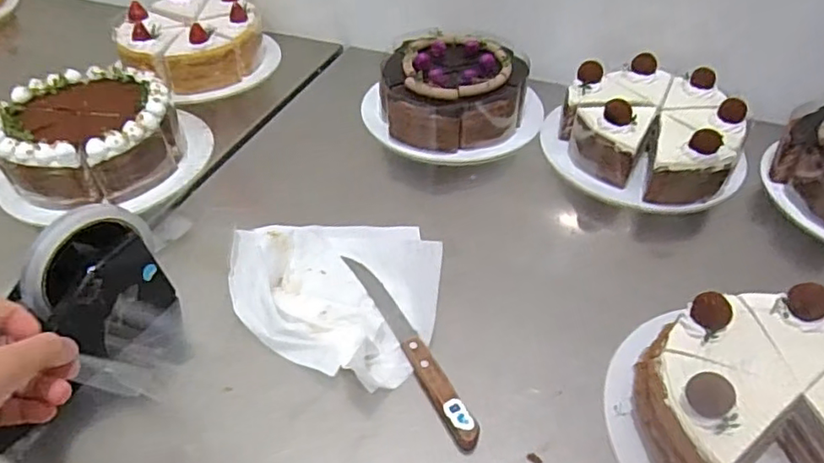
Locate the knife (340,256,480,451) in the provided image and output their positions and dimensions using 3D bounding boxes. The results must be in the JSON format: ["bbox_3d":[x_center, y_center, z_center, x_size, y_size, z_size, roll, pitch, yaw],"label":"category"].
[{"bbox_3d":[-0.004,0.082,0.454,0.018,0.011,0.192,-19,46,-20],"label":"knife"}]

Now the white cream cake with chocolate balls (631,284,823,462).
[{"bbox_3d":[0.239,0.112,0.379,0.172,0.080,0.149,15,44,15],"label":"white cream cake with chocolate balls"}]

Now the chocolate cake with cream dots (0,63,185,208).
[{"bbox_3d":[-0.324,-0.099,0.594,0.168,0.064,0.155,-25,48,-26],"label":"chocolate cake with cream dots"}]

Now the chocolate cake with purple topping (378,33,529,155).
[{"bbox_3d":[0.046,-0.160,0.665,0.155,0.067,0.144,0,42,-1],"label":"chocolate cake with purple topping"}]

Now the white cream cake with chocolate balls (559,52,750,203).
[{"bbox_3d":[0.242,-0.108,0.608,0.178,0.072,0.162,14,44,14],"label":"white cream cake with chocolate balls"}]

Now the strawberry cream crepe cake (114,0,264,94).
[{"bbox_3d":[-0.280,-0.248,0.755,0.175,0.068,0.181,-14,44,-15],"label":"strawberry cream crepe cake"}]

